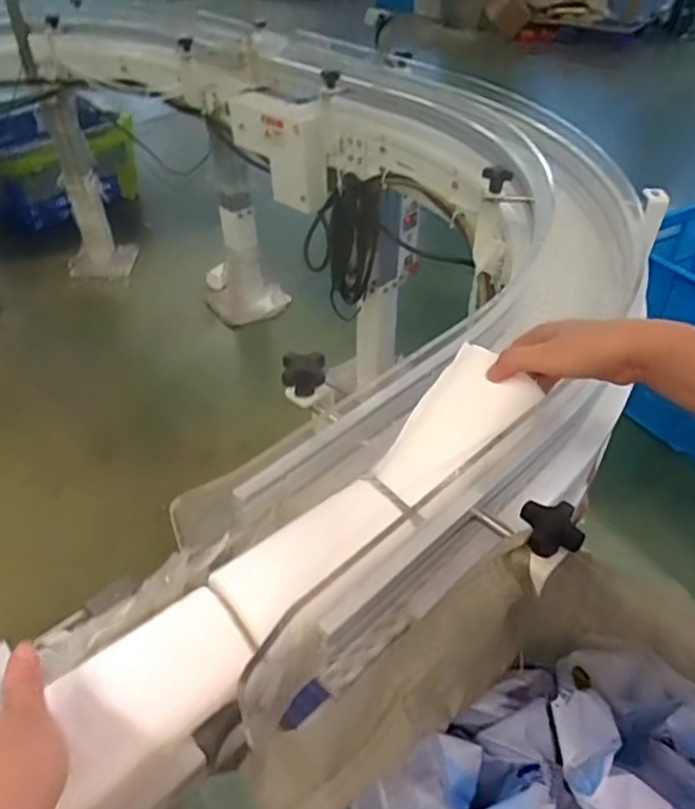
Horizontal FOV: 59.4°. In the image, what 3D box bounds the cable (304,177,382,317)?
[{"bbox_3d":[-0.024,-0.412,1.559,0.096,0.357,0.220,-23,46,-23],"label":"cable"}]

